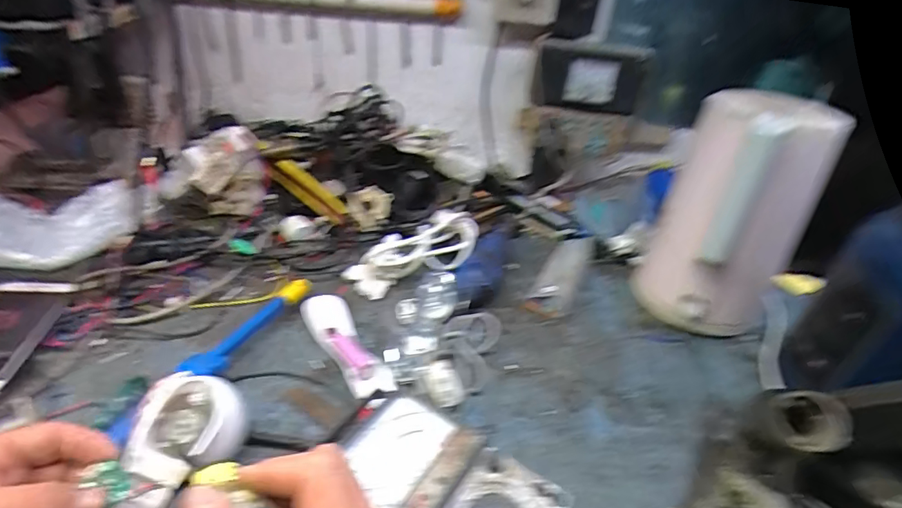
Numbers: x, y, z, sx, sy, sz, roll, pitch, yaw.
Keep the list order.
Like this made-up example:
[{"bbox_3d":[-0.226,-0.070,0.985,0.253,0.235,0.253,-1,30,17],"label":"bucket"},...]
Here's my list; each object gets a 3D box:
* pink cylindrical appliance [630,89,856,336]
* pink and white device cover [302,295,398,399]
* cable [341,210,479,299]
[{"bbox_3d":[0.307,-0.033,0.565,0.147,0.276,0.149,26,37,26],"label":"pink cylindrical appliance"},{"bbox_3d":[-0.107,0.095,0.525,0.043,0.023,0.153,-17,40,-33],"label":"pink and white device cover"},{"bbox_3d":[-0.048,-0.003,0.655,0.182,0.056,0.078,-27,45,-22],"label":"cable"}]

